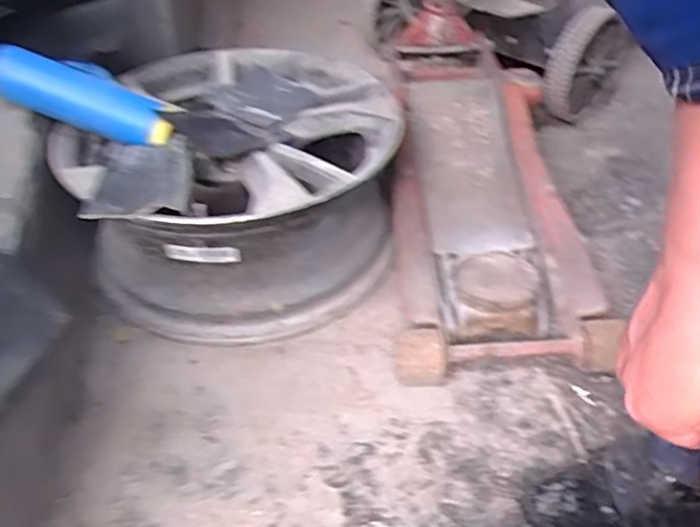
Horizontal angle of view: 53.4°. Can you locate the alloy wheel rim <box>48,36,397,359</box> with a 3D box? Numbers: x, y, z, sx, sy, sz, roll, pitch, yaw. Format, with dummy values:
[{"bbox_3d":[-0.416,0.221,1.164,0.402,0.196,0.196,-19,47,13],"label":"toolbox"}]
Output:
[{"bbox_3d":[-0.144,-0.103,0.924,0.411,0.215,0.384,-1,41,1],"label":"alloy wheel rim"}]

